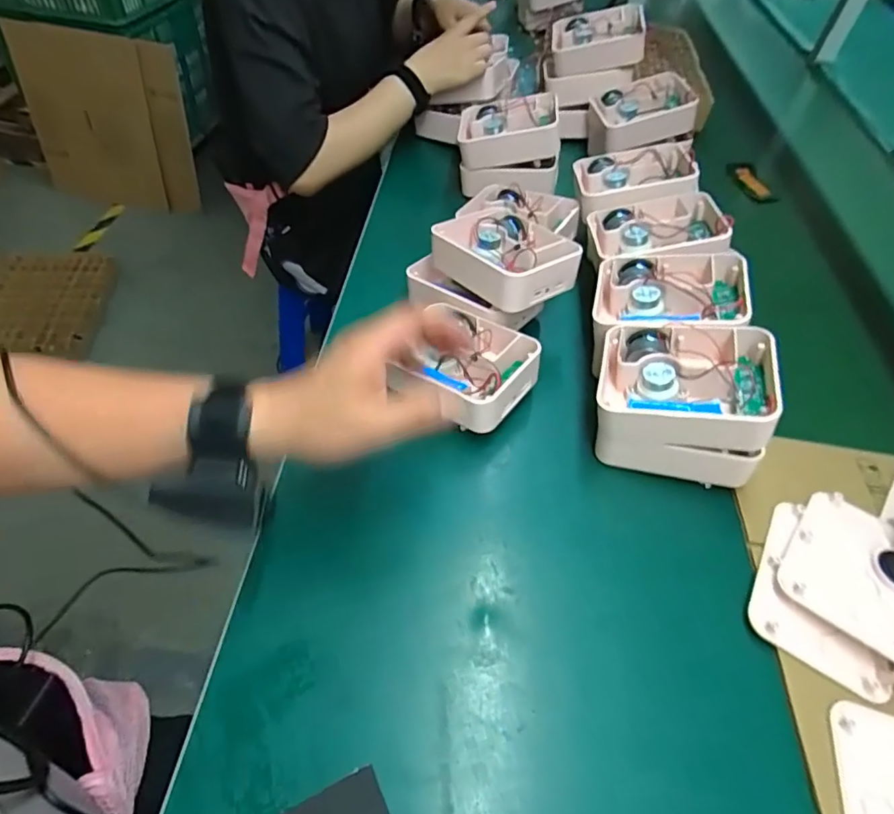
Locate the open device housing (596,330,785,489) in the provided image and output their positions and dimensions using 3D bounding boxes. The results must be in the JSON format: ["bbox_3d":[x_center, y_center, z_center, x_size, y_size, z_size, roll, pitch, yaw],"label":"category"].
[{"bbox_3d":[0.192,-0.004,0.456,0.133,0.106,0.103,13,50,8],"label":"open device housing"}]

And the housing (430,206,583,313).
[{"bbox_3d":[0.060,-0.156,0.526,0.113,0.035,0.127,-27,59,-24],"label":"housing"}]

